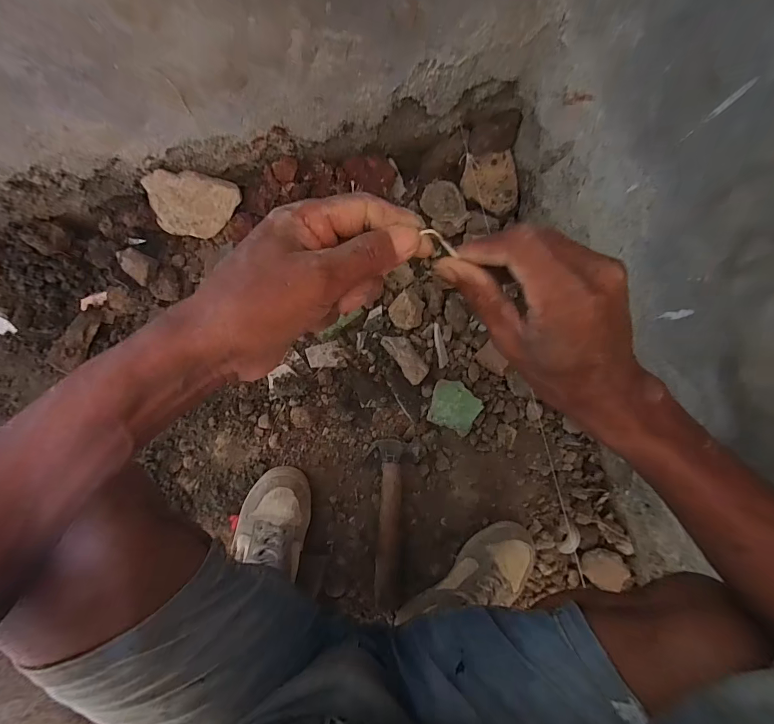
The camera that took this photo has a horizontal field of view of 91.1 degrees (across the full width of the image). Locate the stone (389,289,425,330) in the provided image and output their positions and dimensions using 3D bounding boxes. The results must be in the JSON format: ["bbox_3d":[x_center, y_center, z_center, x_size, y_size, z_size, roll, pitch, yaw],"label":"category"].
[{"bbox_3d":[0.032,-0.082,0.630,0.055,0.026,0.054,33,85,-1],"label":"stone"}]

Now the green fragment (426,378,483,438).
[{"bbox_3d":[0.113,0.075,0.635,0.083,0.021,0.077,25,85,-2],"label":"green fragment"}]

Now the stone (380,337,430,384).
[{"bbox_3d":[0.032,-0.009,0.624,0.040,0.033,0.093,-35,89,-5],"label":"stone"}]

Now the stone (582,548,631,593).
[{"bbox_3d":[0.361,0.343,0.630,0.056,0.037,0.061,0,87,-3],"label":"stone"}]

